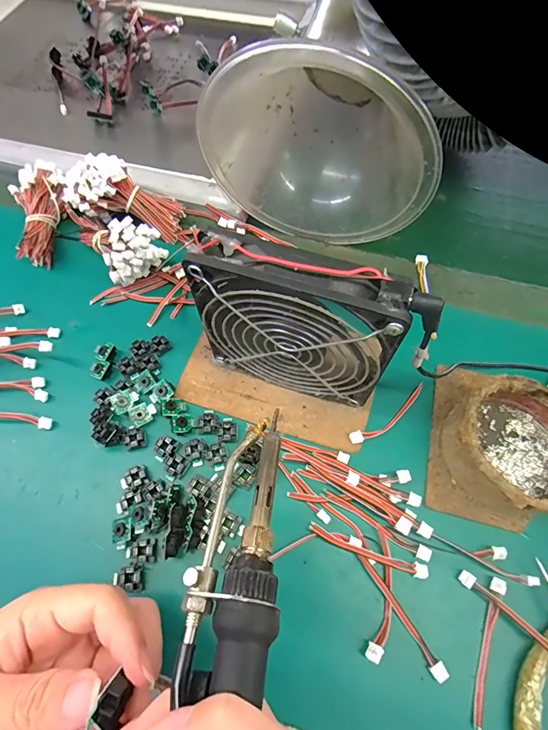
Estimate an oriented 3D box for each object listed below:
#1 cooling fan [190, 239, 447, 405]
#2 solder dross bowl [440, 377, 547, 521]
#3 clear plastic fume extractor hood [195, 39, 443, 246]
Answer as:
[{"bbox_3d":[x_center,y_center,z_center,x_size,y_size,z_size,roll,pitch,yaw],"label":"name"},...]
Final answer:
[{"bbox_3d":[0.018,-0.018,0.237,0.128,0.125,0.032,19,67,10],"label":"cooling fan"},{"bbox_3d":[0.159,0.053,0.248,0.082,0.041,0.083,0,65,1],"label":"solder dross bowl"},{"bbox_3d":[0.046,-0.181,0.310,0.171,0.150,0.114,16,66,8],"label":"clear plastic fume extractor hood"}]

